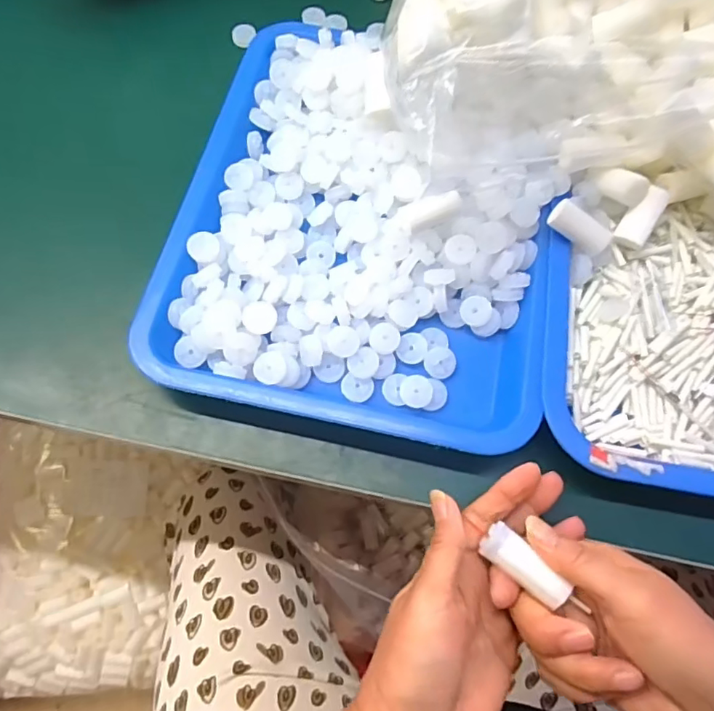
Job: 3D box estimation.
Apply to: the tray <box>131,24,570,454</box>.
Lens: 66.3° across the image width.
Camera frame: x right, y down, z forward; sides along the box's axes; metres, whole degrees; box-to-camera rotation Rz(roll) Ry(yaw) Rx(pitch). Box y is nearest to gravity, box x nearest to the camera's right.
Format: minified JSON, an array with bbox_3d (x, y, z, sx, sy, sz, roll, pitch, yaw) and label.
[{"bbox_3d":[0.011,-0.101,0.399,0.261,0.058,0.316,11,68,2],"label":"tray"}]

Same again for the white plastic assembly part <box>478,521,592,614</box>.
[{"bbox_3d":[0.088,0.110,0.286,0.046,0.010,0.019,39,72,17],"label":"white plastic assembly part"}]

